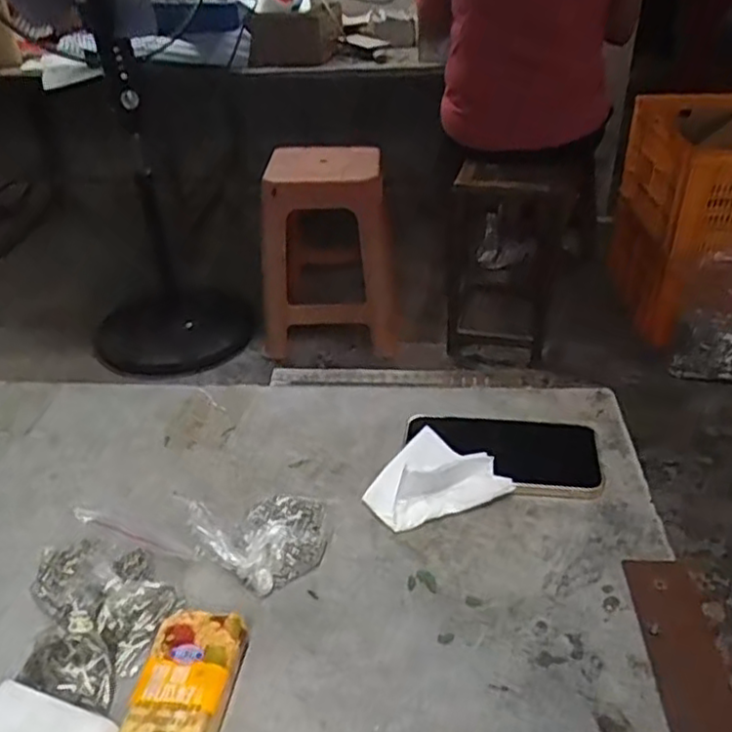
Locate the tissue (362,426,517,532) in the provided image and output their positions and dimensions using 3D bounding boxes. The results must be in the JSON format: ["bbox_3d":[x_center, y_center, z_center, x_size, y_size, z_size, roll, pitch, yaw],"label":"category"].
[{"bbox_3d":[0.050,0.084,0.492,0.080,0.043,0.072,-28,42,-32],"label":"tissue"}]

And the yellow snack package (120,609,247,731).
[{"bbox_3d":[-0.099,0.185,0.366,0.048,0.033,0.107,3,35,8],"label":"yellow snack package"}]

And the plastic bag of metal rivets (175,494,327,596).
[{"bbox_3d":[-0.070,0.117,0.460,0.094,0.037,0.064,-6,35,-5],"label":"plastic bag of metal rivets"}]

